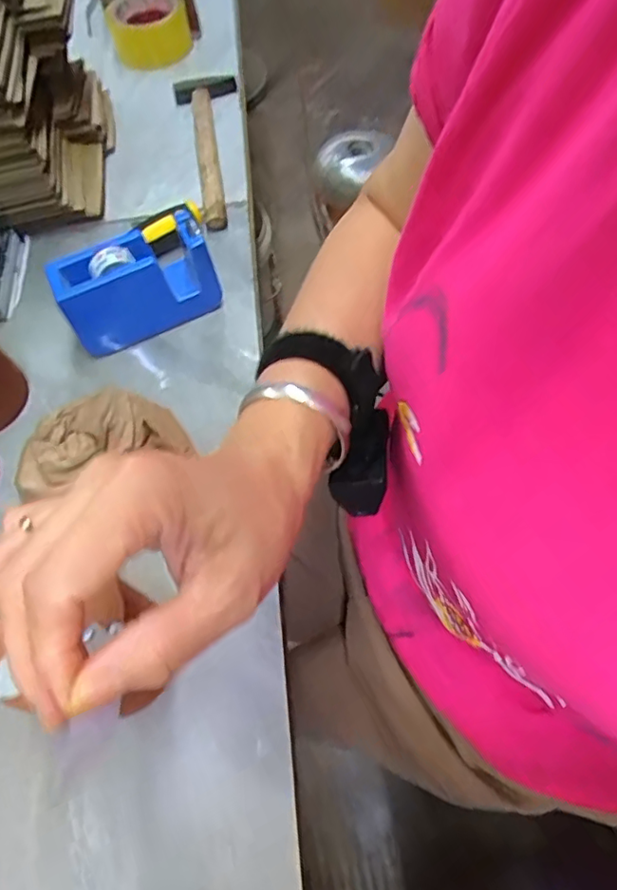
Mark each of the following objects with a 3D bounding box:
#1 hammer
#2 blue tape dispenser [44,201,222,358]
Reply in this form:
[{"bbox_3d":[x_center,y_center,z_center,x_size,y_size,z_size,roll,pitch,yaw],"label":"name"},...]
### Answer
[{"bbox_3d":[-0.107,-0.327,0.624,0.074,0.029,0.246,-9,61,-1],"label":"hammer"},{"bbox_3d":[-0.144,-0.134,0.482,0.129,0.079,0.049,-27,63,-11],"label":"blue tape dispenser"}]

